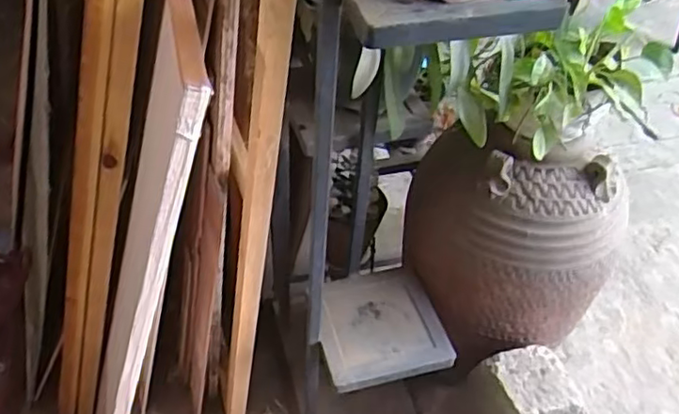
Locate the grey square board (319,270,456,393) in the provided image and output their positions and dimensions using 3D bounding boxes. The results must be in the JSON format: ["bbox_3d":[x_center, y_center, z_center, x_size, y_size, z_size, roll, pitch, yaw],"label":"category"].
[{"bbox_3d":[0.066,0.197,1.075,0.199,0.026,0.206,-8,46,-11],"label":"grey square board"}]

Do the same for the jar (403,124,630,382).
[{"bbox_3d":[0.284,0.031,1.112,0.284,0.361,0.290,-11,47,-15],"label":"jar"}]

